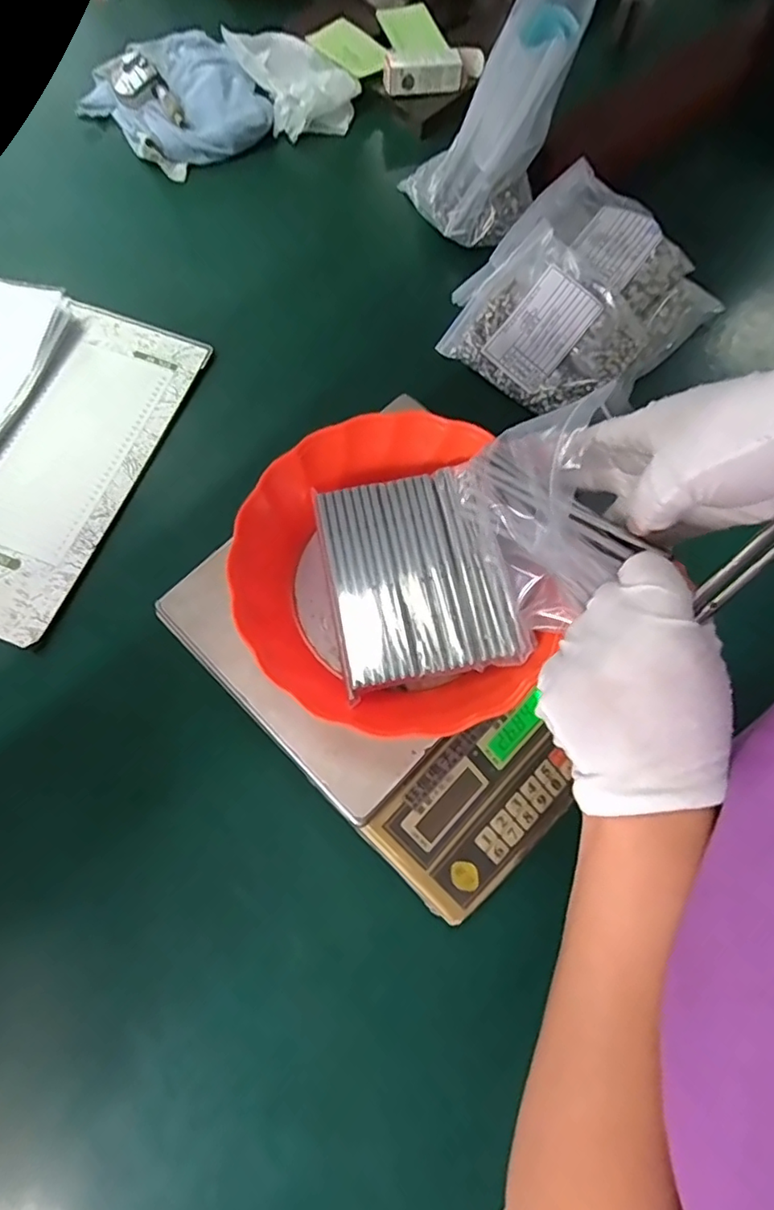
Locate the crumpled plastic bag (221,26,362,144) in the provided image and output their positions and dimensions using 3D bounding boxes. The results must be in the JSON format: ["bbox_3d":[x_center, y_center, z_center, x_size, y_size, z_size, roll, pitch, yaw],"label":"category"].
[{"bbox_3d":[-0.112,-0.643,0.678,0.118,0.039,0.155,-29,76,-9],"label":"crumpled plastic bag"}]

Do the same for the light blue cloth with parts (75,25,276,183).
[{"bbox_3d":[-0.251,-0.608,0.667,0.164,0.046,0.208,-40,78,-12],"label":"light blue cloth with parts"}]

